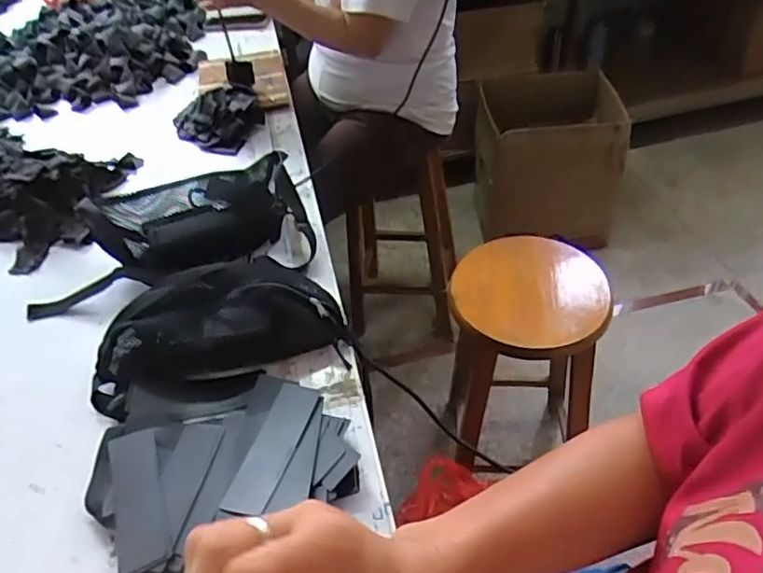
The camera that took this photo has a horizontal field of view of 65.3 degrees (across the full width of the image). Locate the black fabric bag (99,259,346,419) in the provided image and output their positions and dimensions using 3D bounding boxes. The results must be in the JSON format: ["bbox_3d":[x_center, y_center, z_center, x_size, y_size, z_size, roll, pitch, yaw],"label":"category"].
[{"bbox_3d":[-0.207,0.042,0.702,0.285,0.067,0.167,-24,47,-17],"label":"black fabric bag"}]

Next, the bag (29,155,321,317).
[{"bbox_3d":[-0.294,-0.081,0.841,0.385,0.096,0.185,-9,44,-3],"label":"bag"}]

